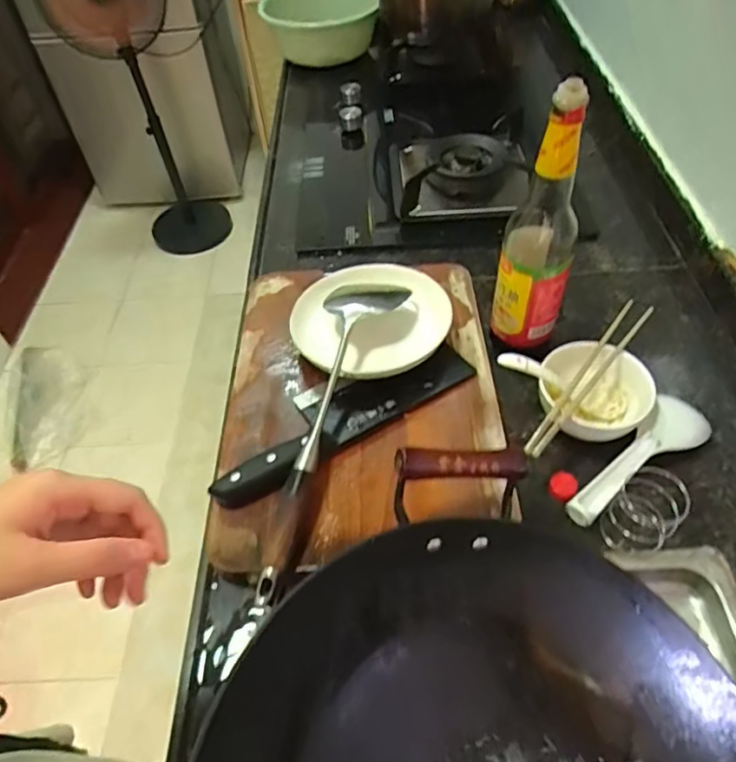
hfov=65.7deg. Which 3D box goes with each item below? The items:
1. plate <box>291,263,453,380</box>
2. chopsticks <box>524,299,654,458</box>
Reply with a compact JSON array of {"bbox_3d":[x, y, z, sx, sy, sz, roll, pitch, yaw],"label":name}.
[{"bbox_3d":[0.002,-0.067,0.634,0.159,0.044,0.159,-1,52,1],"label":"plate"},{"bbox_3d":[0.218,-0.006,0.567,0.024,0.016,0.232,34,60,24],"label":"chopsticks"}]

